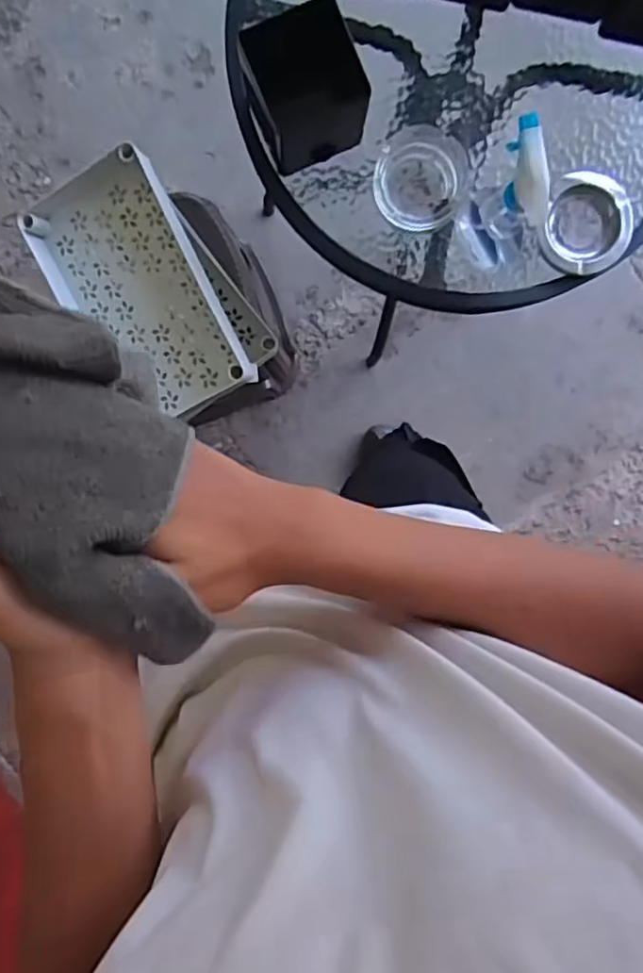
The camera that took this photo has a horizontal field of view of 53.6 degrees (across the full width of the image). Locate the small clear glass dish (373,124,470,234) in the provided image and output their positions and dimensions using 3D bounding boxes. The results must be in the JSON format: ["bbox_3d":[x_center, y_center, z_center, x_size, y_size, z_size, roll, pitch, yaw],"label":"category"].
[{"bbox_3d":[0.117,-0.367,0.764,0.106,0.050,0.119,18,92,-4],"label":"small clear glass dish"}]

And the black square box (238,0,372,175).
[{"bbox_3d":[-0.018,-0.433,0.709,0.115,0.118,0.113,-23,94,-2],"label":"black square box"}]

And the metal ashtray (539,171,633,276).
[{"bbox_3d":[0.325,-0.318,0.776,0.103,0.027,0.110,0,91,-3],"label":"metal ashtray"}]

